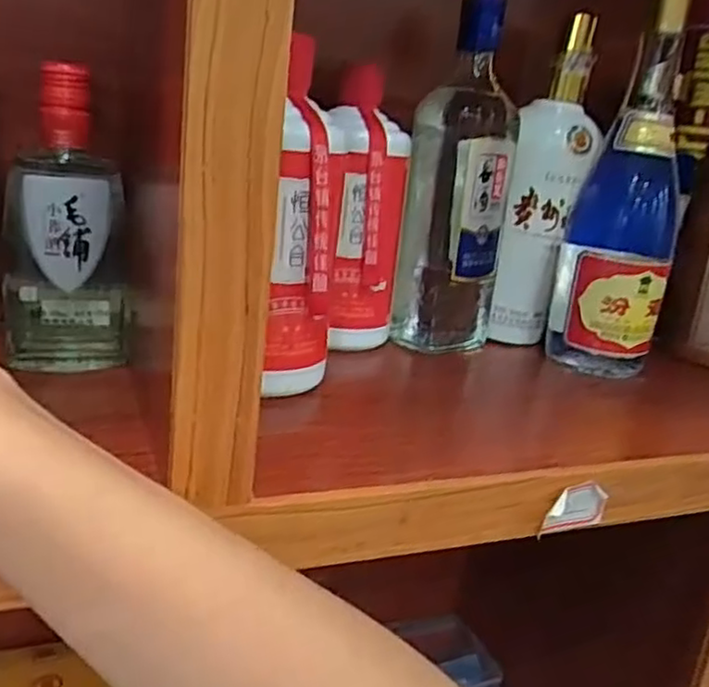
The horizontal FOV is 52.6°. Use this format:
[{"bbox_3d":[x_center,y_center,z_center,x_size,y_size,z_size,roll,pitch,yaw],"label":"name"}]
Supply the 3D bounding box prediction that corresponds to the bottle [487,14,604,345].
[{"bbox_3d":[0.142,-0.116,0.535,0.055,0.225,0.061,9,17,8],"label":"bottle"}]

